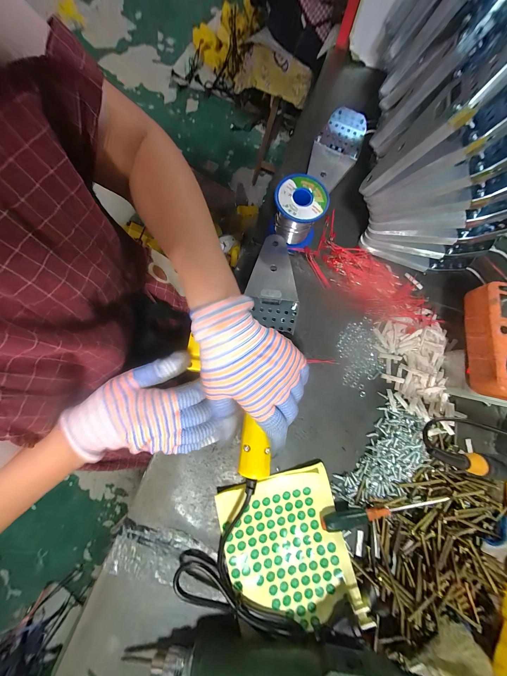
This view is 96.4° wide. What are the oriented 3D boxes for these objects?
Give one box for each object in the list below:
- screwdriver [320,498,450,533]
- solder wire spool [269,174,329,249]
[{"bbox_3d":[0.149,0.201,0.254,0.145,0.015,0.021,-6,77,-1],"label":"screwdriver"},{"bbox_3d":[0.057,-0.164,0.303,0.065,0.062,0.066,20,78,2],"label":"solder wire spool"}]

